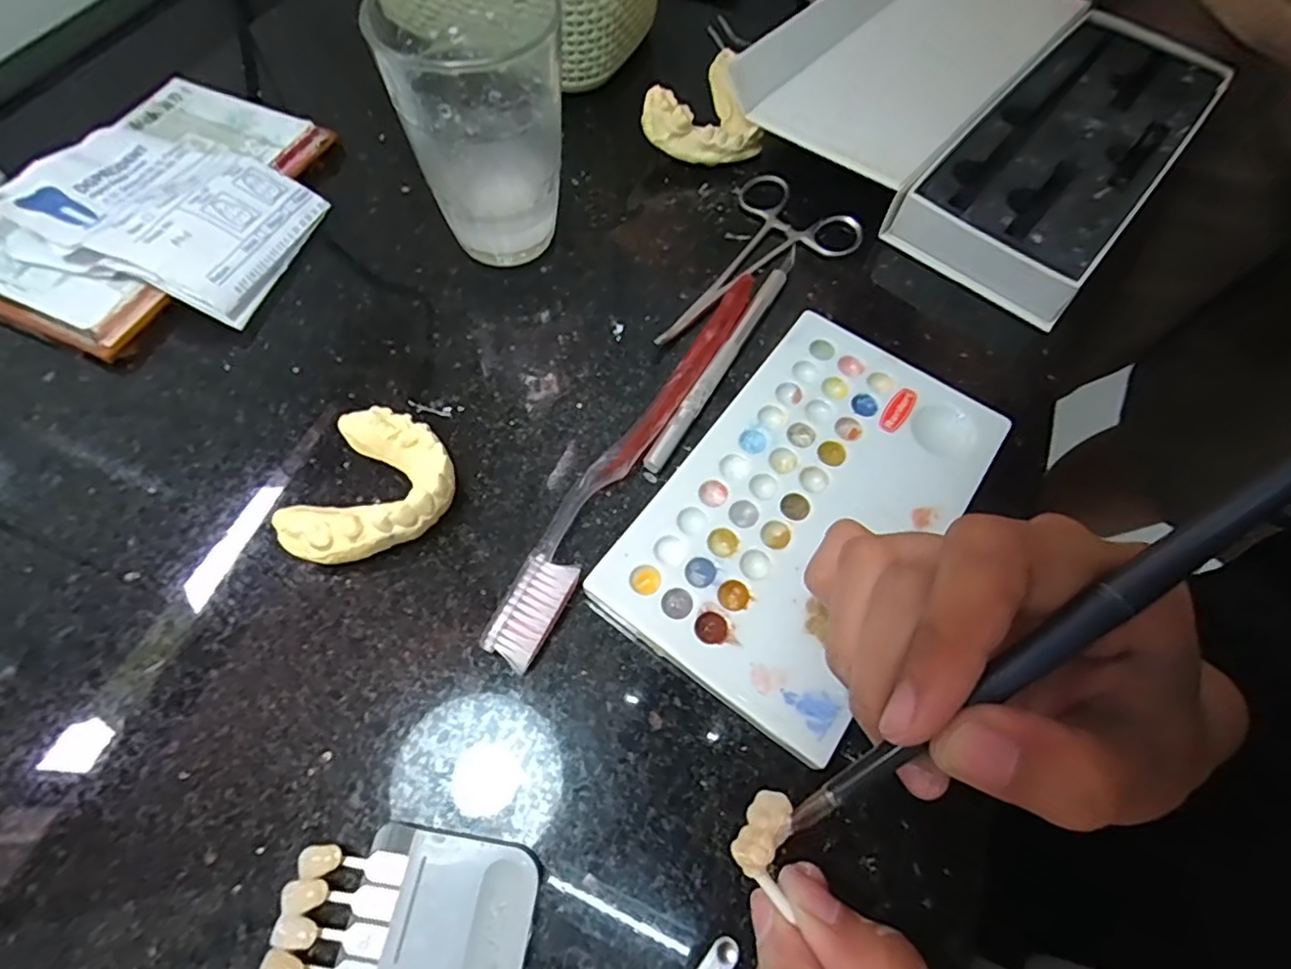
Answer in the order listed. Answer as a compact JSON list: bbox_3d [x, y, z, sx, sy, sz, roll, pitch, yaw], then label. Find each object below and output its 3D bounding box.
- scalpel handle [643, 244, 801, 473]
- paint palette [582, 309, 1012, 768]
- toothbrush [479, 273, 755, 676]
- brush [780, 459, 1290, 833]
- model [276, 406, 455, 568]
[{"bbox_3d":[0.036,-0.058,0.262,0.008,0.006,0.135,29,65,11],"label":"scalpel handle"},{"bbox_3d":[0.060,0.007,0.227,0.091,0.010,0.153,34,66,14],"label":"paint palette"},{"bbox_3d":[-0.004,-0.018,0.239,0.022,0.011,0.186,26,65,10],"label":"toothbrush"},{"bbox_3d":[0.089,0.028,0.126,0.147,0.004,0.007,-38,66,6],"label":"brush"},{"bbox_3d":[-0.094,0.002,0.223,0.051,0.018,0.060,13,63,4],"label":"model"}]

